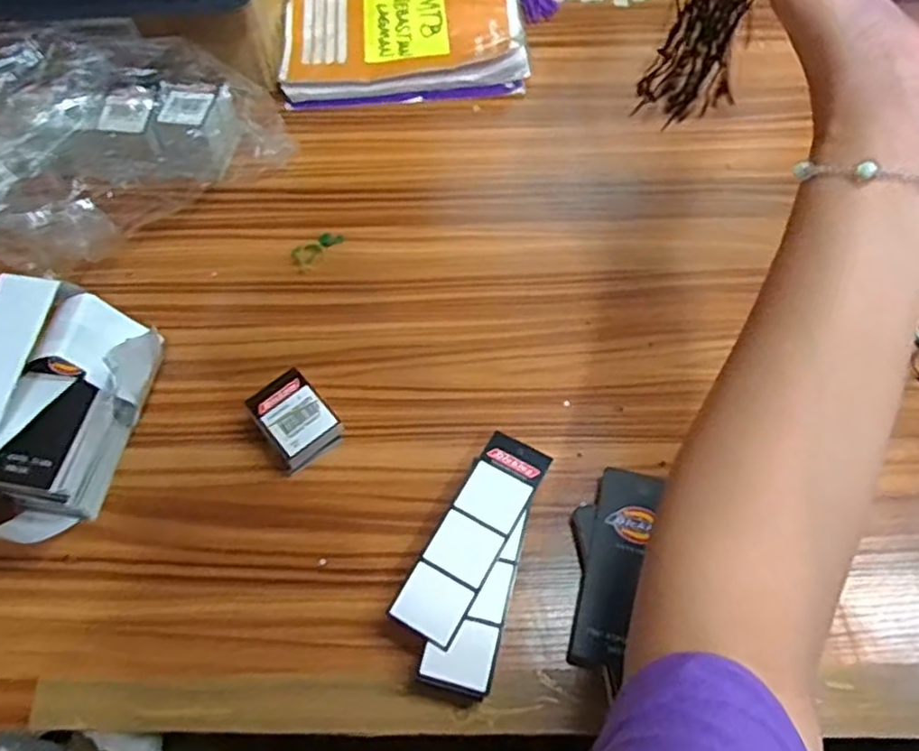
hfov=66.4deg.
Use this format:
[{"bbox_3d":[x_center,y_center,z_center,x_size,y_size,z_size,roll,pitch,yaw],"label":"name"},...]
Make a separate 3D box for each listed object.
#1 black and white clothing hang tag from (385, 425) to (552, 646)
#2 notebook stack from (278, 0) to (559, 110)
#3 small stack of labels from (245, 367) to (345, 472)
[{"bbox_3d":[0.008,0.086,0.383,0.036,0.004,0.118,27,66,15],"label":"black and white clothing hang tag"},{"bbox_3d":[-0.036,-0.301,0.610,0.227,0.023,0.152,-7,63,-2],"label":"notebook stack"},{"bbox_3d":[-0.098,0.029,0.428,0.039,0.030,0.050,-33,66,-14],"label":"small stack of labels"}]

